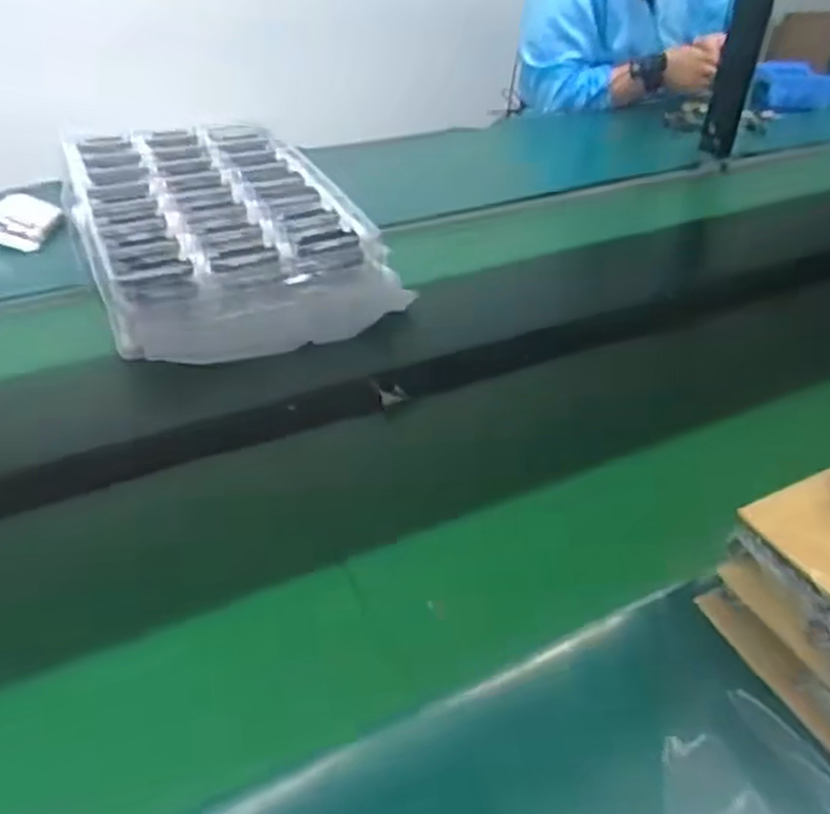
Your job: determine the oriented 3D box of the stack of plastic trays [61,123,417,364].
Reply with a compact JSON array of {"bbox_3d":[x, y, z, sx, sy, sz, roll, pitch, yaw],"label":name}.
[{"bbox_3d":[-0.255,-0.227,0.968,0.300,0.081,0.513,-17,42,-24],"label":"stack of plastic trays"}]

